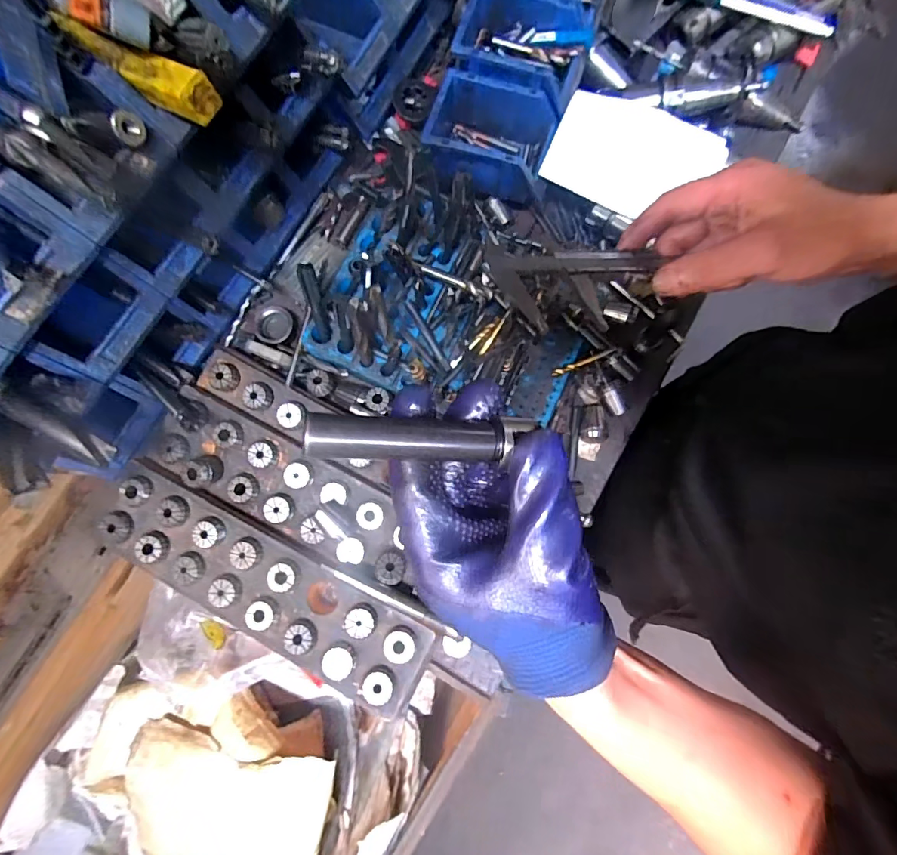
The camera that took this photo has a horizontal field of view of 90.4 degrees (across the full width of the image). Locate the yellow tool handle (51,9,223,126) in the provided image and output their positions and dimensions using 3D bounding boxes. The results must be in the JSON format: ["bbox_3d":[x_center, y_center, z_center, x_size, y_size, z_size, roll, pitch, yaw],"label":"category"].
[{"bbox_3d":[-0.254,-0.287,0.348,0.159,0.025,0.027,29,81,5],"label":"yellow tool handle"}]

